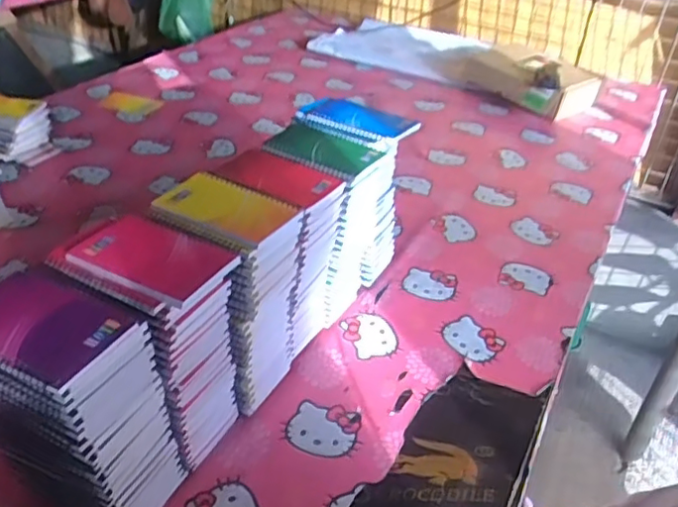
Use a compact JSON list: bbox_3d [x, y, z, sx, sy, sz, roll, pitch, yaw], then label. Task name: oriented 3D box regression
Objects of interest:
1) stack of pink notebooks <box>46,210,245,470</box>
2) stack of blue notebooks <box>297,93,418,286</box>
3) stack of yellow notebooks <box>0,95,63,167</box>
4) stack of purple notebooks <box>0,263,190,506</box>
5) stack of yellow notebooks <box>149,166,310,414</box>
[{"bbox_3d":[-0.182,0.094,0.628,0.140,0.254,0.101,22,38,23],"label":"stack of pink notebooks"},{"bbox_3d":[0.022,-0.087,0.914,0.146,0.252,0.103,28,41,30],"label":"stack of blue notebooks"},{"bbox_3d":[-0.630,-0.239,1.191,0.132,0.109,0.120,18,36,18],"label":"stack of yellow notebooks"},{"bbox_3d":[-0.234,0.148,0.558,0.133,0.244,0.105,17,36,18],"label":"stack of purple notebooks"},{"bbox_3d":[-0.120,0.054,0.693,0.126,0.253,0.104,20,37,21],"label":"stack of yellow notebooks"}]

